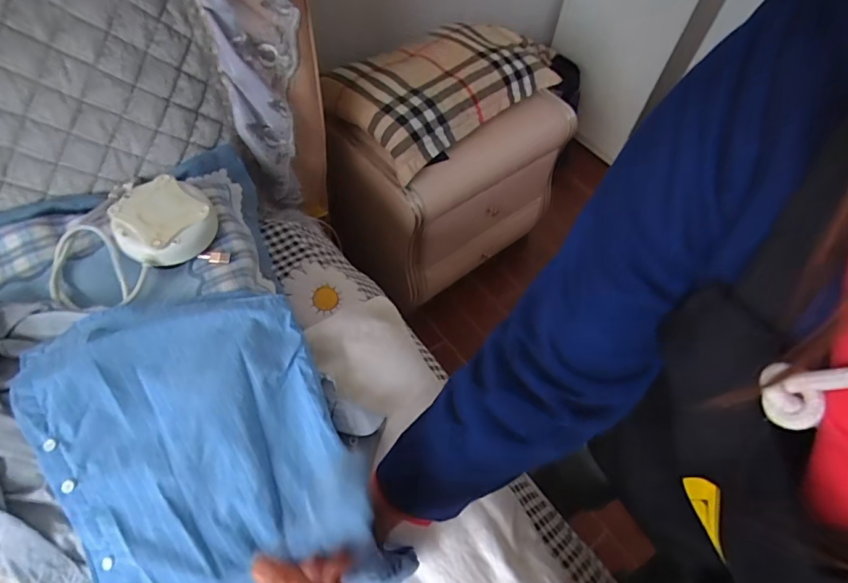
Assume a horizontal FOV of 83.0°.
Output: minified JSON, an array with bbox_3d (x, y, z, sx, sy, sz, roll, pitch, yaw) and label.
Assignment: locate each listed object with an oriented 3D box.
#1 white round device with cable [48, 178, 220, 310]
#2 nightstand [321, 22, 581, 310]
[{"bbox_3d":[-0.360,-0.068,0.590,0.133,0.060,0.200,37,61,18],"label":"white round device with cable"},{"bbox_3d":[0.068,-0.330,1.194,0.520,0.497,0.313,-31,65,-23],"label":"nightstand"}]

